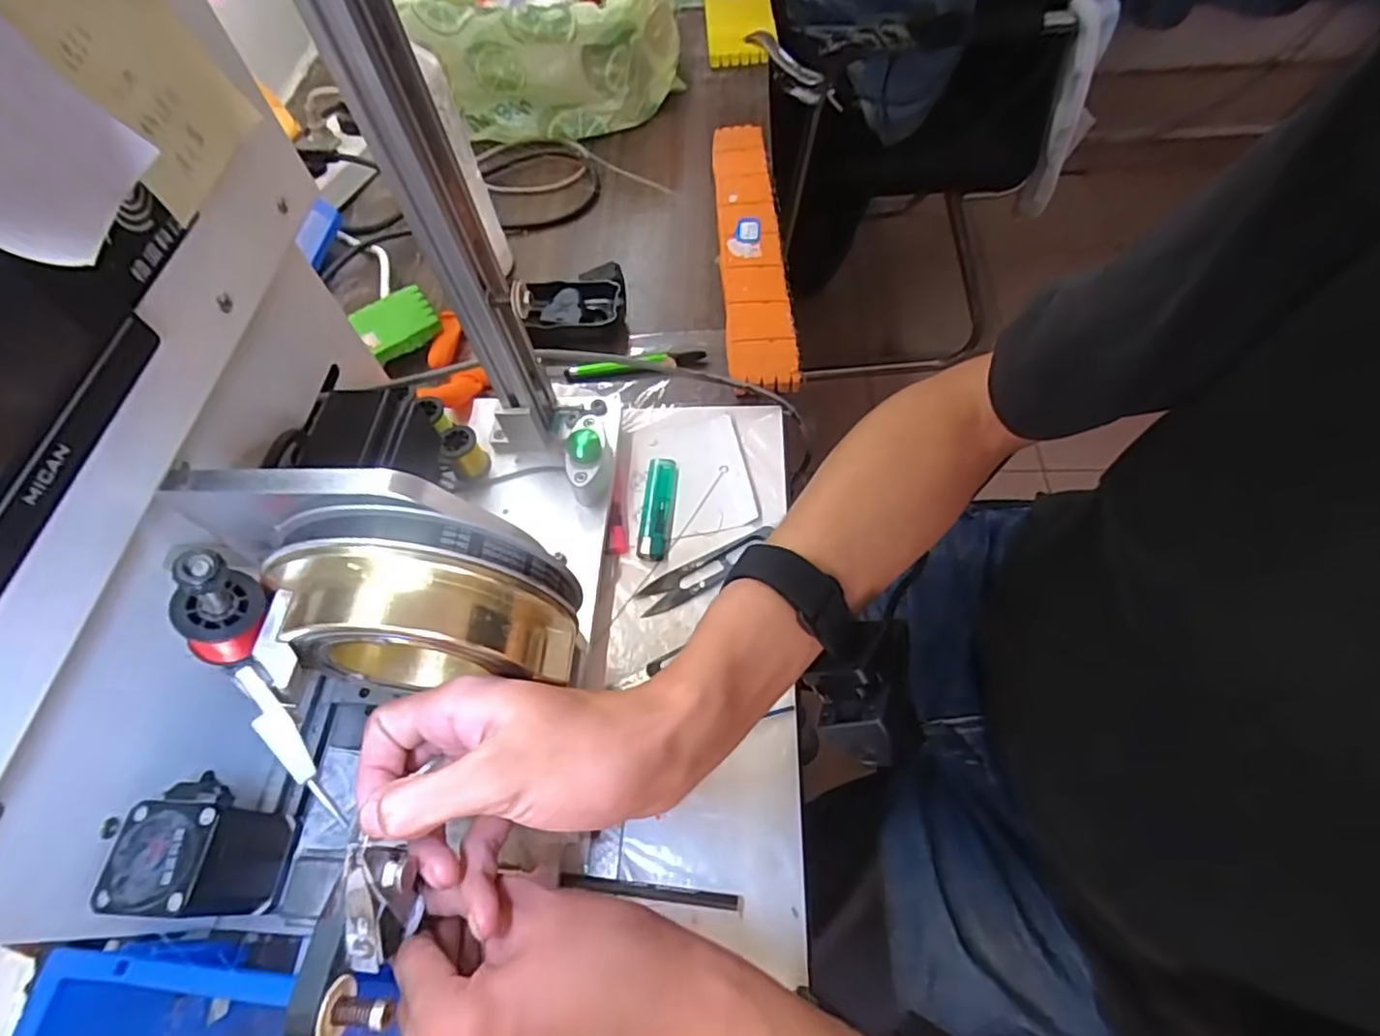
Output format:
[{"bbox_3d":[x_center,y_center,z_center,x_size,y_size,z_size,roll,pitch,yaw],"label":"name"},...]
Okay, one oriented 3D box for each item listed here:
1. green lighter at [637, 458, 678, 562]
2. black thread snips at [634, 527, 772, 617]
[{"bbox_3d":[-0.023,-0.008,0.454,0.023,0.009,0.080,3,61,7],"label":"green lighter"},{"bbox_3d":[0.012,0.034,0.428,0.098,0.011,0.023,-25,61,-9],"label":"black thread snips"}]

